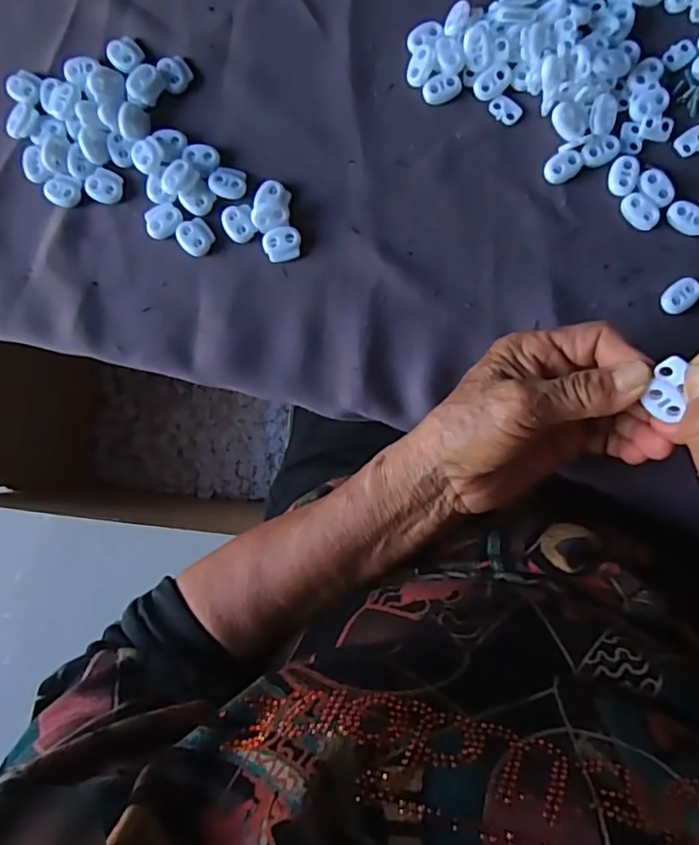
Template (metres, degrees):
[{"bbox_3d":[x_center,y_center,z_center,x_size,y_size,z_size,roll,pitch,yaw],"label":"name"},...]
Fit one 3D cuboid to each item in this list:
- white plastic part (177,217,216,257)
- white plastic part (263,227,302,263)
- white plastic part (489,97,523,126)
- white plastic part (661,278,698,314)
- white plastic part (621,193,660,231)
[{"bbox_3d":[-0.090,-0.109,0.340,0.019,0.004,0.021,-39,84,-1],"label":"white plastic part"},{"bbox_3d":[-0.039,-0.103,0.338,0.022,0.006,0.017,-15,84,2],"label":"white plastic part"},{"bbox_3d":[0.090,-0.180,0.336,0.020,0.004,0.013,33,88,5],"label":"white plastic part"},{"bbox_3d":[0.184,-0.070,0.323,0.023,0.006,0.015,-41,84,-1],"label":"white plastic part"},{"bbox_3d":[0.163,-0.118,0.326,0.014,0.004,0.023,-44,84,-1],"label":"white plastic part"}]

